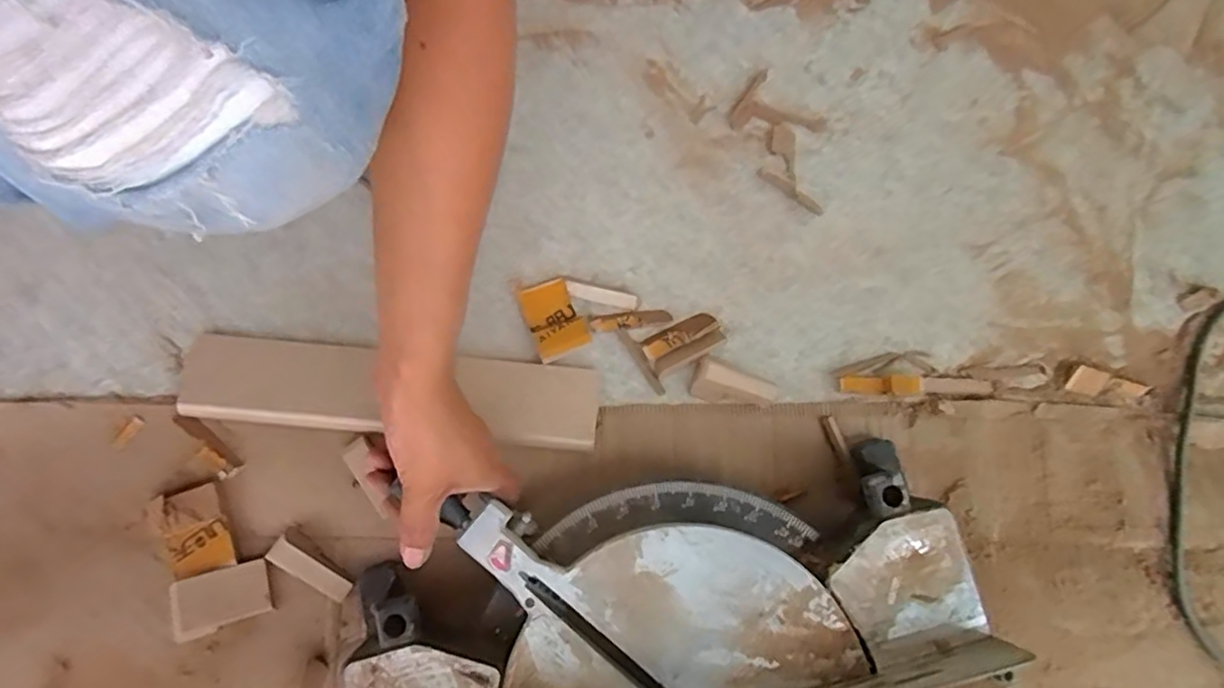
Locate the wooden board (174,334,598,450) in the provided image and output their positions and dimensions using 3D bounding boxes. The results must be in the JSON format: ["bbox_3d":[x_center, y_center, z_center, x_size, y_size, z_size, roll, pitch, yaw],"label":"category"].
[{"bbox_3d":[-0.190,0.039,0.553,0.349,0.008,0.069,6,78,0],"label":"wooden board"}]

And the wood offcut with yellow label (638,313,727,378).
[{"bbox_3d":[0.062,-0.001,0.564,0.066,0.015,0.034,-28,80,-7],"label":"wood offcut with yellow label"}]

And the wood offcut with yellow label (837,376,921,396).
[{"bbox_3d":[0.232,0.036,0.562,0.069,0.010,0.017,0,78,-1],"label":"wood offcut with yellow label"}]

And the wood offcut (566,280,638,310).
[{"bbox_3d":[-0.010,-0.043,0.572,0.063,0.004,0.012,13,78,2],"label":"wood offcut"}]

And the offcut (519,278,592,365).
[{"bbox_3d":[-0.050,-0.023,0.563,0.047,0.012,0.069,-21,79,-6],"label":"offcut"}]

